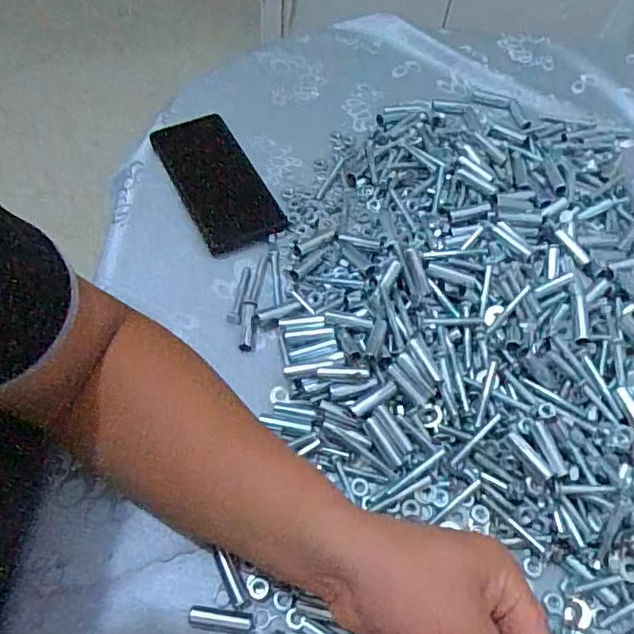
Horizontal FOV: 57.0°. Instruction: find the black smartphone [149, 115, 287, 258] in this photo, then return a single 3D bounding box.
[{"bbox_3d":[-0.093,-0.128,0.551,0.074,0.009,0.160,-24,65,-17],"label":"black smartphone"}]

